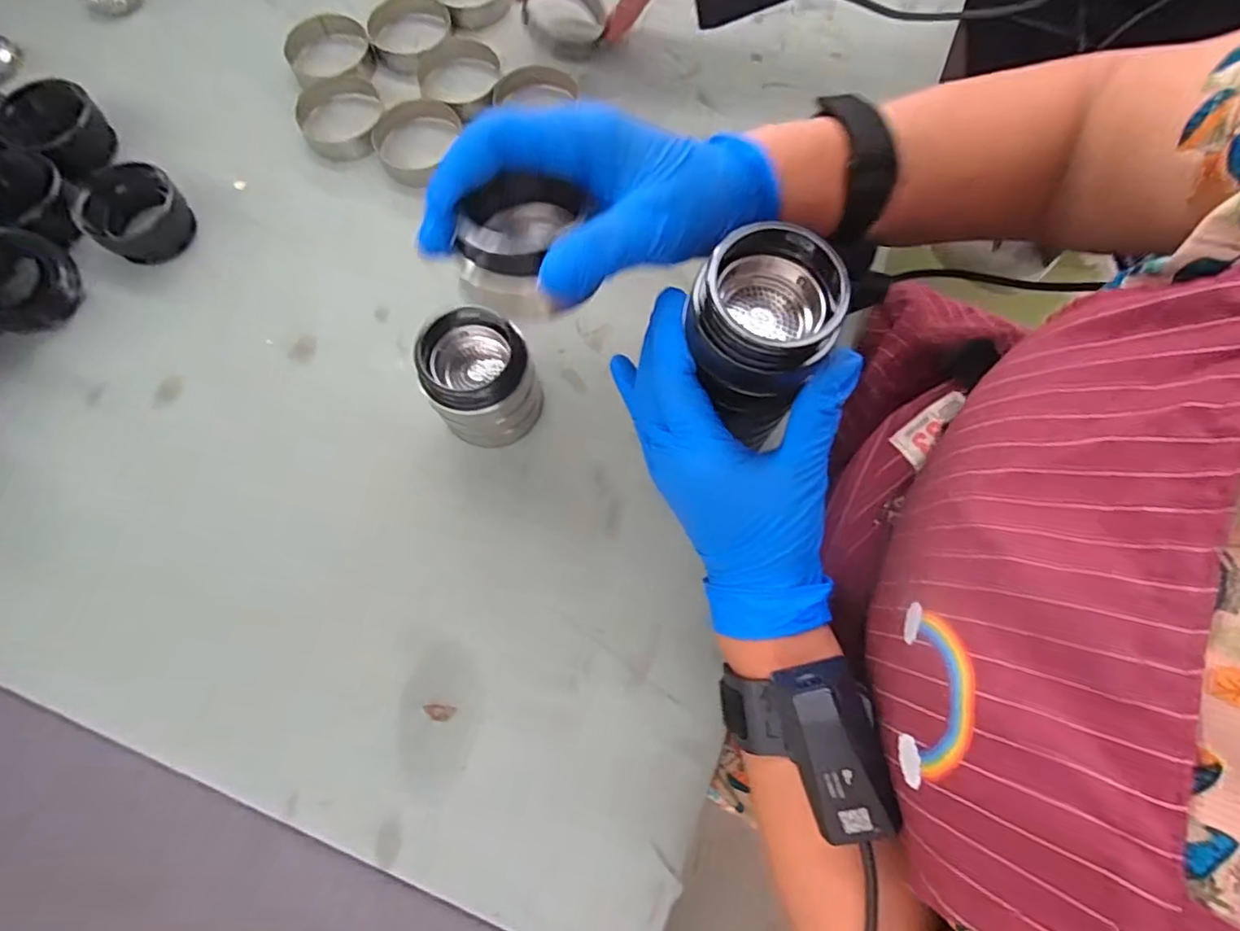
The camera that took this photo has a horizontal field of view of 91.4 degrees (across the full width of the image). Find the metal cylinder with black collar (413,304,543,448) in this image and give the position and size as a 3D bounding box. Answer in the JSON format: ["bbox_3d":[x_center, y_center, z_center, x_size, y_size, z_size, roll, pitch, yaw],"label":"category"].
[{"bbox_3d":[-0.083,-0.050,0.367,0.062,0.070,0.060,0,72,1],"label":"metal cylinder with black collar"}]

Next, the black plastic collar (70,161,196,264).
[{"bbox_3d":[-0.333,-0.176,0.417,0.049,0.040,0.060,-3,72,0],"label":"black plastic collar"}]

